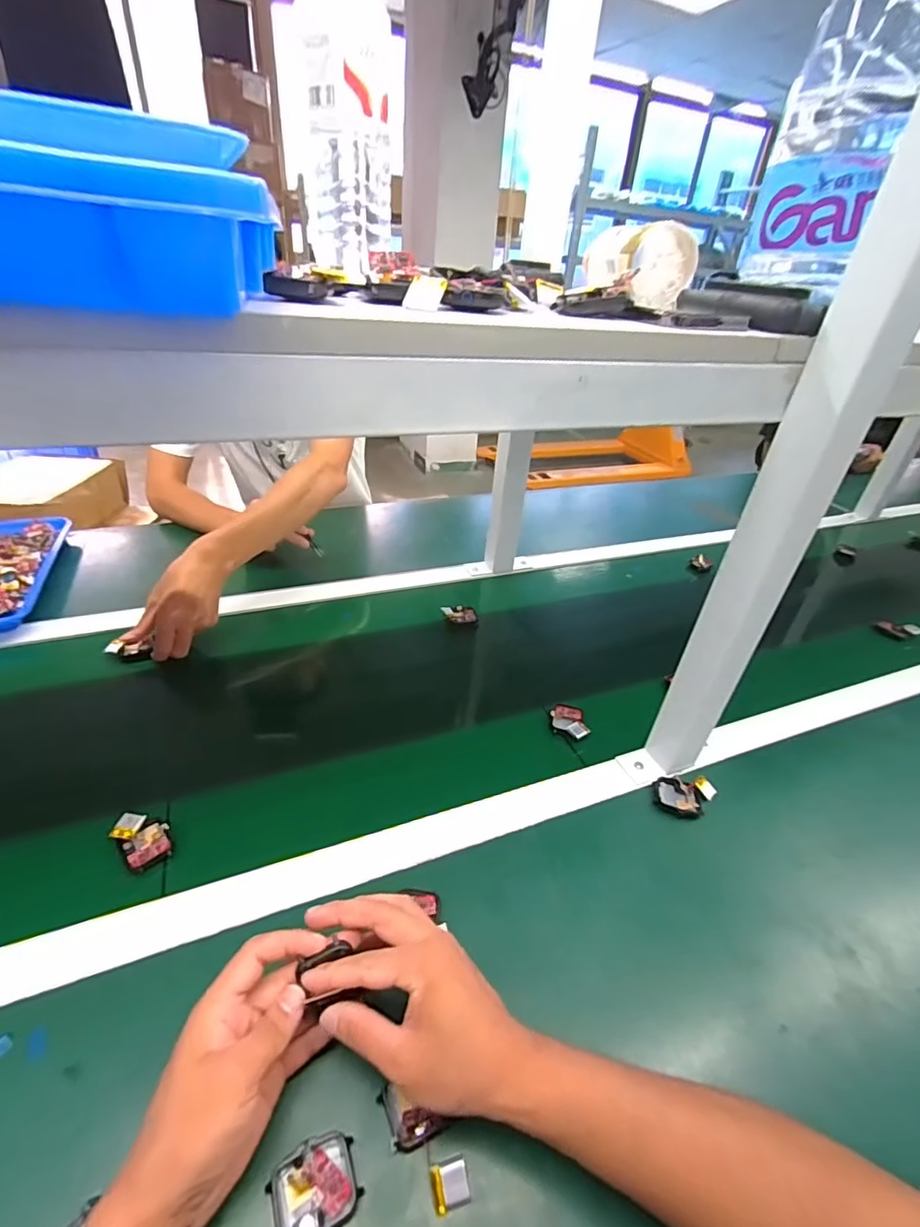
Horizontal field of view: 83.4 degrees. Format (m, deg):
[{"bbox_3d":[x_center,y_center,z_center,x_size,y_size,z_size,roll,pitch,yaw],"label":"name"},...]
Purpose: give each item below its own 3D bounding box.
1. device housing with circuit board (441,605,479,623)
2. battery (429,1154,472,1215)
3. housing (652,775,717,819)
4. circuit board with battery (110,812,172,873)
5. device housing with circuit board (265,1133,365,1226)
[{"bbox_3d":[0.001,0.001,0.772,0.051,0.013,0.032,-7,36,-15],"label":"device housing with circuit board"},{"bbox_3d":[-0.005,0.332,0.301,0.022,0.008,0.019,-5,36,-14],"label":"battery"},{"bbox_3d":[0.231,0.185,0.526,0.061,0.013,0.041,2,35,-3],"label":"housing"},{"bbox_3d":[-0.278,0.197,0.453,0.058,0.014,0.037,31,43,33],"label":"circuit board with battery"},{"bbox_3d":[-0.082,0.327,0.294,0.046,0.009,0.039,-12,38,-22],"label":"device housing with circuit board"}]

